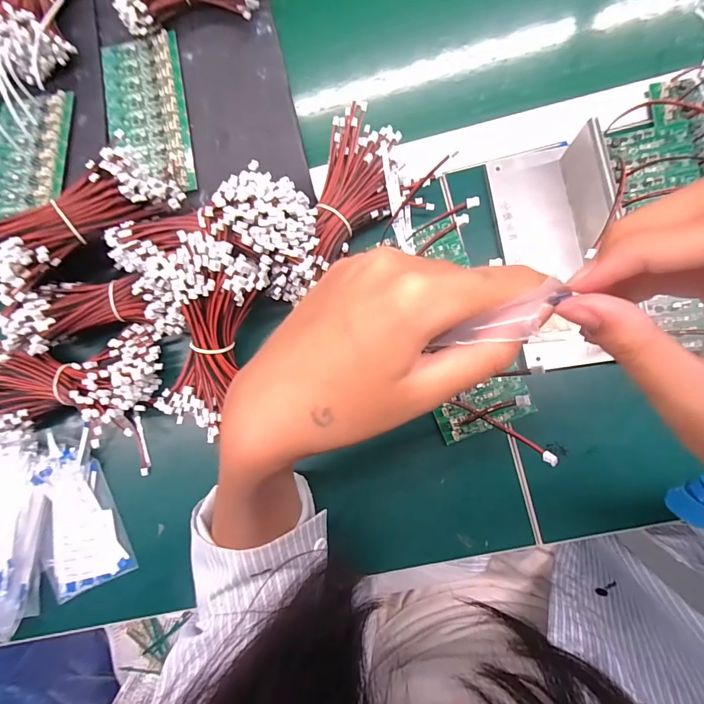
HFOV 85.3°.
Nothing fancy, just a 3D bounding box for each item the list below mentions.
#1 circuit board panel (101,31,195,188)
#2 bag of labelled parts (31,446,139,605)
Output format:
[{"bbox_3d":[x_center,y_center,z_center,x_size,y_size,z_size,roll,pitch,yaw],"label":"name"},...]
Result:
[{"bbox_3d":[-0.218,-0.251,0.404,0.084,0.016,0.194,-12,81,4],"label":"circuit board panel"},{"bbox_3d":[-0.264,0.158,0.359,0.077,0.017,0.131,-25,80,2],"label":"bag of labelled parts"}]

